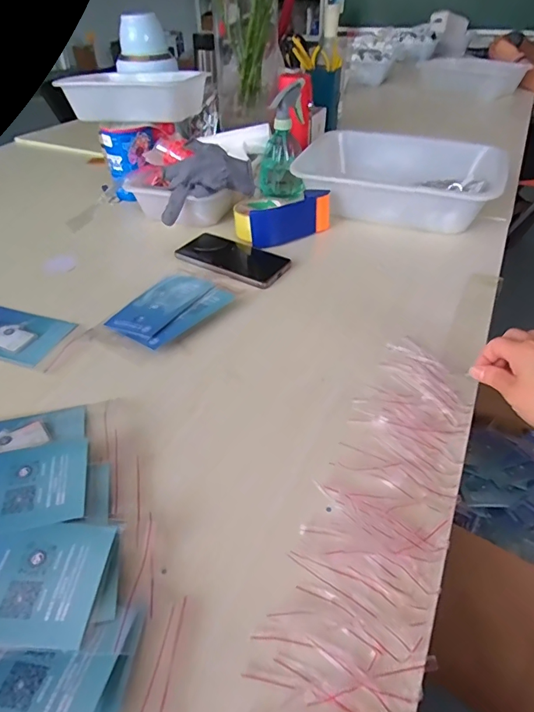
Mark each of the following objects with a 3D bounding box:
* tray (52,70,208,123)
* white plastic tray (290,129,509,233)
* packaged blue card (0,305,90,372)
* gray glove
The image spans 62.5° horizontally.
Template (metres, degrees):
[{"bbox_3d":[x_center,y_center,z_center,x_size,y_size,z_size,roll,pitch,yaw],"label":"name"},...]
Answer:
[{"bbox_3d":[-0.238,-0.500,0.834,0.236,0.063,0.180,9,42,10],"label":"tray"},{"bbox_3d":[0.229,-0.312,0.782,0.331,0.080,0.233,19,45,20],"label":"white plastic tray"},{"bbox_3d":[-0.310,-0.027,0.540,0.159,0.009,0.087,13,43,15],"label":"packaged blue card"},{"bbox_3d":[-0.103,-0.292,0.732,0.160,0.082,0.101,-13,43,-14],"label":"gray glove"}]

